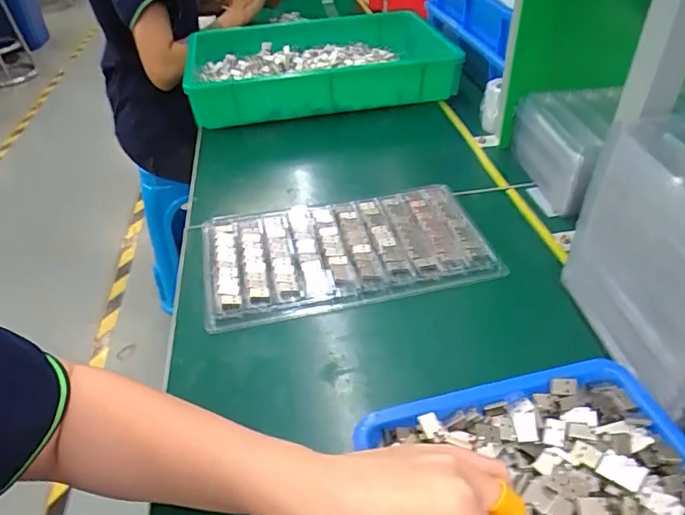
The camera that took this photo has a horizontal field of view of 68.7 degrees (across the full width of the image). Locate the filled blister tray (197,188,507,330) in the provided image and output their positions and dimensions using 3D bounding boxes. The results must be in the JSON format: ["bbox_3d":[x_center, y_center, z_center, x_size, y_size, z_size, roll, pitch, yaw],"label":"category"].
[{"bbox_3d":[0.001,-0.009,0.535,0.293,0.014,0.172,-6,40,-4],"label":"filled blister tray"}]

